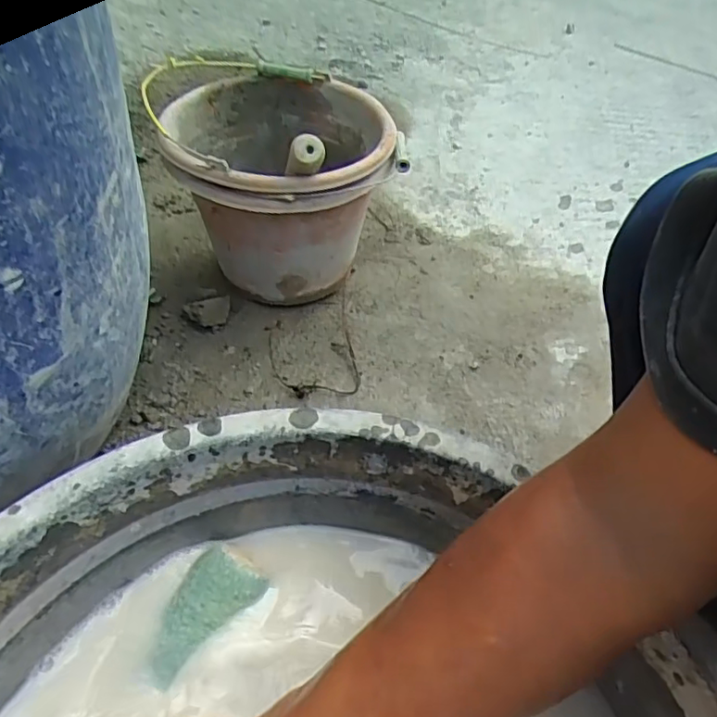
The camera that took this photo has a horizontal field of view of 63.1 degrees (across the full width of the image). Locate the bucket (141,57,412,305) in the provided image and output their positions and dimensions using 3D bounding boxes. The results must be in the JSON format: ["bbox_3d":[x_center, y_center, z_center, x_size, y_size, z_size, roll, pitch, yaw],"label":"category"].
[{"bbox_3d":[-0.105,-0.257,0.818,0.282,0.263,0.335,-3,52,-6],"label":"bucket"}]

